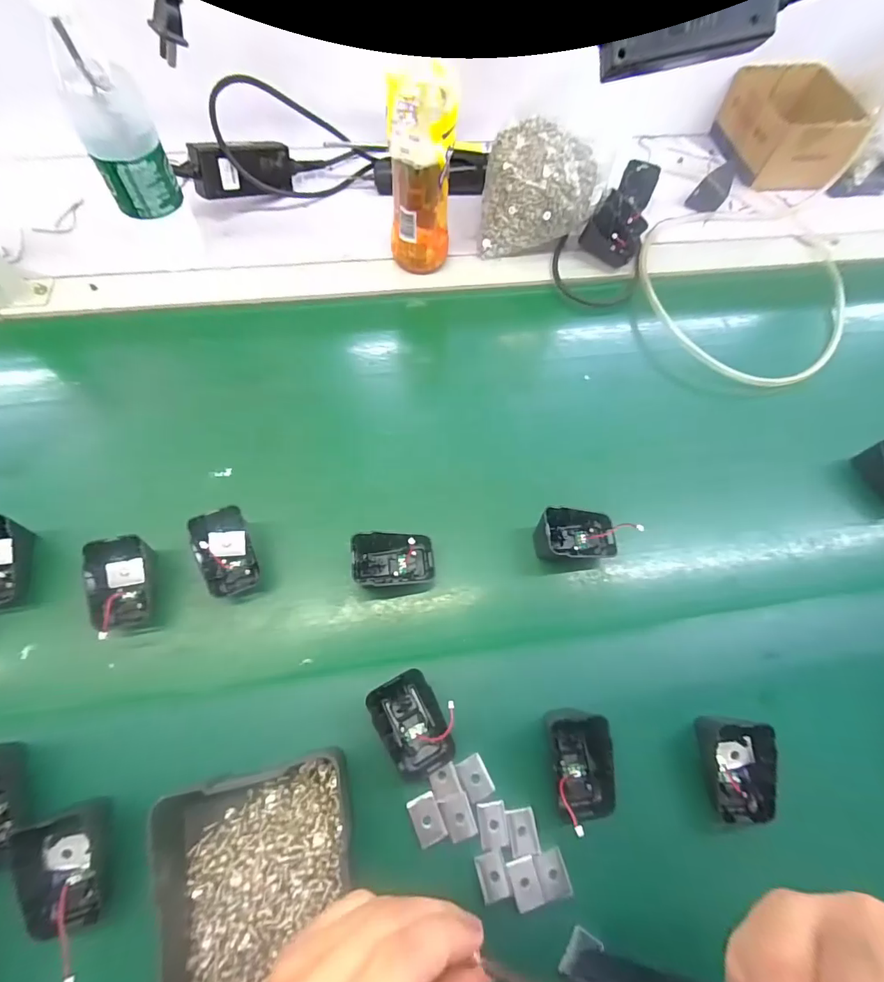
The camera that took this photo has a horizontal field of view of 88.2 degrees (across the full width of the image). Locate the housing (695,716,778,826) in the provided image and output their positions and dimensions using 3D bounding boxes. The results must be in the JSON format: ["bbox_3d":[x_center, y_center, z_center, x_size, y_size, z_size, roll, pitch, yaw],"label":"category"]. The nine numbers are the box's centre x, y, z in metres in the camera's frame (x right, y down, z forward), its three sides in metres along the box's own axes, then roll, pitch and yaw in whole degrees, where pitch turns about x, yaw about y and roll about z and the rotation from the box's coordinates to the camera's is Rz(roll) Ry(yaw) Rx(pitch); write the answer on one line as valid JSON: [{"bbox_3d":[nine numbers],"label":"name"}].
[{"bbox_3d":[0.216,0.205,0.336,0.045,0.038,0.071,3,70,-2],"label":"housing"}]

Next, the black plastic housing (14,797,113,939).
[{"bbox_3d":[-0.236,0.239,0.288,0.033,0.039,0.066,-14,72,-8],"label":"black plastic housing"}]

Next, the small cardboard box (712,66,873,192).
[{"bbox_3d":[0.477,-0.509,0.634,0.132,0.083,0.171,-4,71,-5],"label":"small cardboard box"}]

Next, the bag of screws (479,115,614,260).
[{"bbox_3d":[0.113,-0.350,0.535,0.131,0.094,0.100,-2,70,-4],"label":"bag of screws"}]

